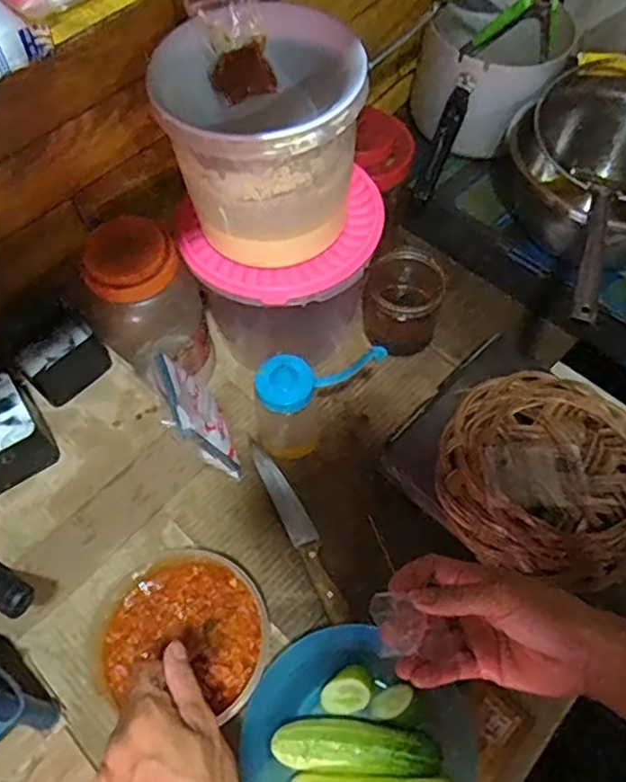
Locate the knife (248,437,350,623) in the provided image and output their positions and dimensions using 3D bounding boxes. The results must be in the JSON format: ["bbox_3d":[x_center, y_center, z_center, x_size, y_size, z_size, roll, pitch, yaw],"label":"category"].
[{"bbox_3d":[-0.017,0.140,0.689,0.026,0.016,0.218,-23,62,-12],"label":"knife"}]

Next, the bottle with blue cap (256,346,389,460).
[{"bbox_3d":[0.002,0.018,0.696,0.131,0.152,0.067,6,60,4],"label":"bottle with blue cap"}]

